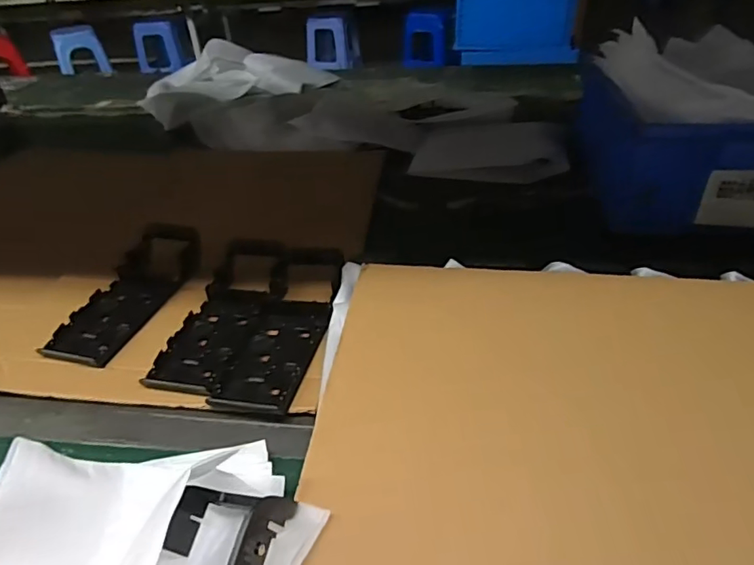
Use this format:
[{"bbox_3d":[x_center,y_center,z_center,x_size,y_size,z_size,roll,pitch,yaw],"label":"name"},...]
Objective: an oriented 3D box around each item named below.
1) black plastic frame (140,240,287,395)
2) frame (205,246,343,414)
[{"bbox_3d":[-0.170,0.029,0.573,0.079,0.029,0.216,7,44,12],"label":"black plastic frame"},{"bbox_3d":[-0.095,0.045,0.549,0.084,0.028,0.215,6,44,10],"label":"frame"}]

